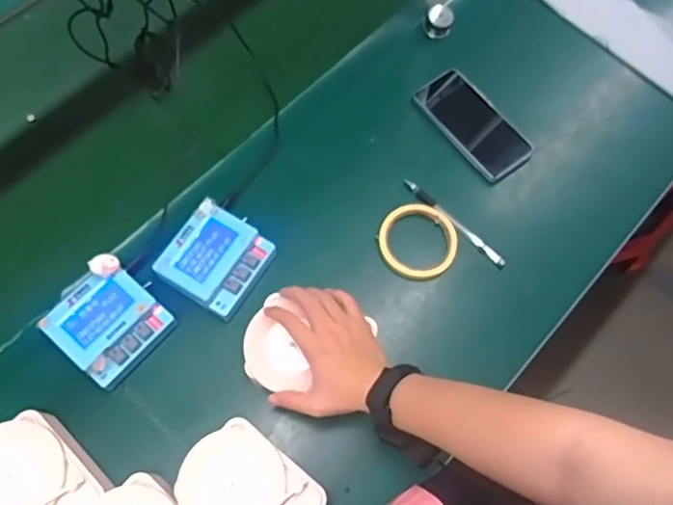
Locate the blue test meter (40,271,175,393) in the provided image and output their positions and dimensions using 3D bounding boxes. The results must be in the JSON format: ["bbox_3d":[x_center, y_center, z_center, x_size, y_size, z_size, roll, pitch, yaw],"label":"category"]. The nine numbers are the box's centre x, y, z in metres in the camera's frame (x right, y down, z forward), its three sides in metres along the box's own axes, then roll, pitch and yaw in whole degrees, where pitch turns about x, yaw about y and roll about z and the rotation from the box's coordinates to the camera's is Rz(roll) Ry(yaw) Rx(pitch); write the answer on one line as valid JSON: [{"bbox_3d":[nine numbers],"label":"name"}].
[{"bbox_3d":[-0.247,0.080,0.632,0.099,0.051,0.104,40,73,15],"label":"blue test meter"}]

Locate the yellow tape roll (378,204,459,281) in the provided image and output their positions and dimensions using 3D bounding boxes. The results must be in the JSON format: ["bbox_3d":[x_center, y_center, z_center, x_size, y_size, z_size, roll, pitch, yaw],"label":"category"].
[{"bbox_3d":[0.100,-0.014,0.700,0.093,0.012,0.095,0,68,0],"label":"yellow tape roll"}]

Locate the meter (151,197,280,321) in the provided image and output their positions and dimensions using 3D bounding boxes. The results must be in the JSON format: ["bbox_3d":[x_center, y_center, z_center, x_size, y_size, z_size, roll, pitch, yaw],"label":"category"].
[{"bbox_3d":[-0.137,0.010,0.663,0.097,0.046,0.105,31,71,12],"label":"meter"}]

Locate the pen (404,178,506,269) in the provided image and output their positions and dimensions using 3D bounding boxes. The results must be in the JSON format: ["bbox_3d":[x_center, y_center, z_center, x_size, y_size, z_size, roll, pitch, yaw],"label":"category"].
[{"bbox_3d":[0.145,-0.039,0.711,0.159,0.007,0.013,43,74,16],"label":"pen"}]

